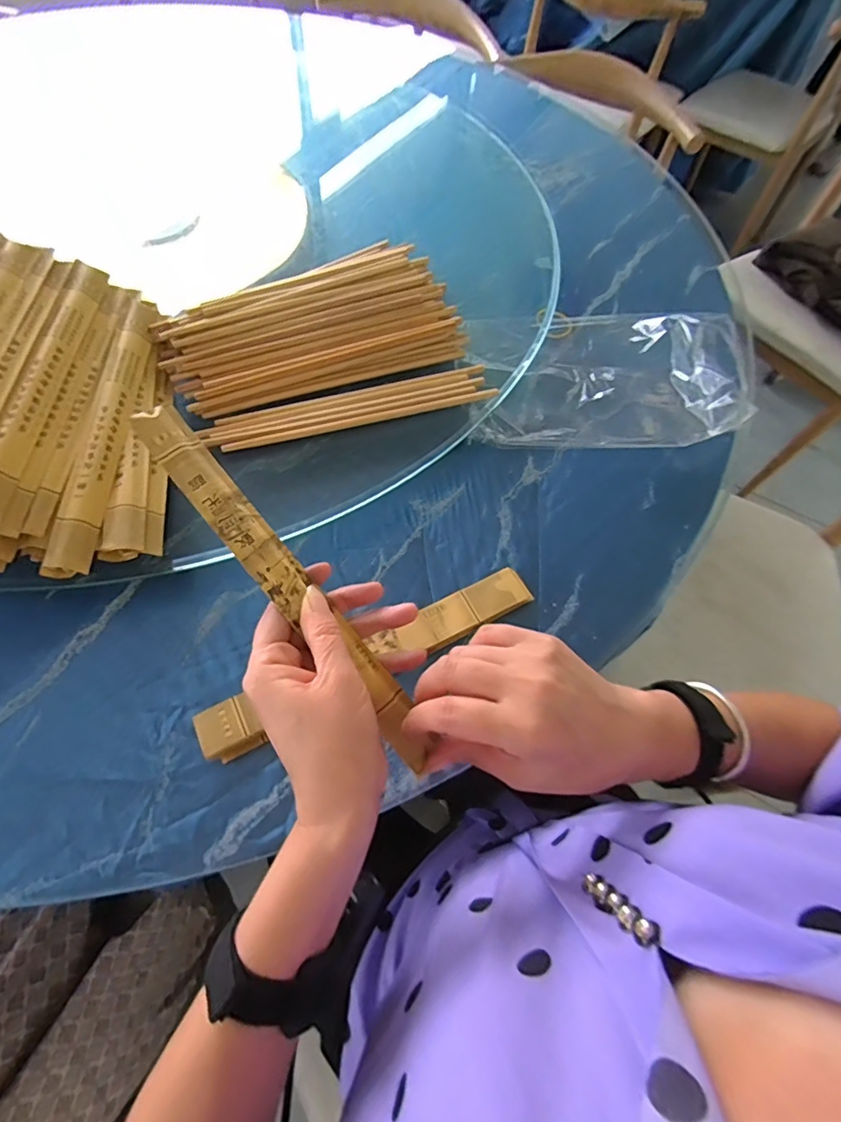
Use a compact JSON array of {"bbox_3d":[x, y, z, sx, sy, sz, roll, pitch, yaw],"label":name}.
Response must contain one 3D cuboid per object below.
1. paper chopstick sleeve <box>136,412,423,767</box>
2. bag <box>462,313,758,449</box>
[{"bbox_3d":[-0.077,0.012,0.303,0.027,0.005,0.252,-38,88,-33],"label":"paper chopstick sleeve"},{"bbox_3d":[0.188,-0.196,0.537,0.271,0.051,0.176,1,62,-3],"label":"bag"}]

